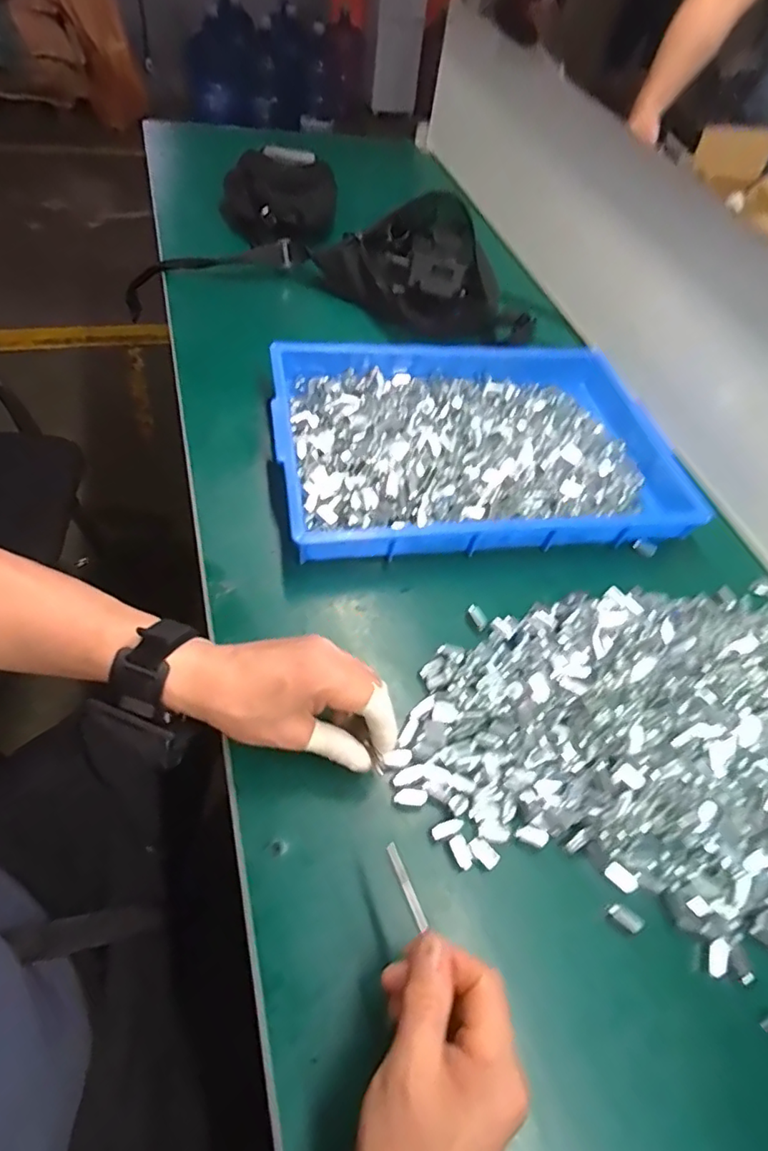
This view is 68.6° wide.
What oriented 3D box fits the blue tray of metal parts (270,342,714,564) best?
[{"bbox_3d":[0.109,-0.153,0.620,0.452,0.064,0.301,-7,57,-13],"label":"blue tray of metal parts"}]

